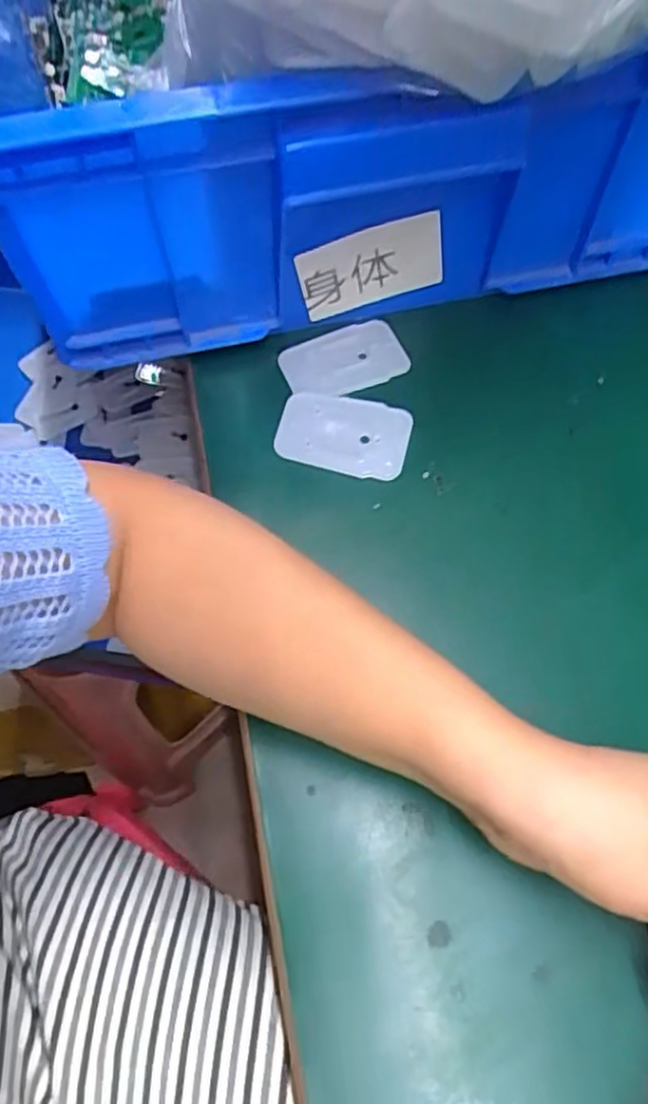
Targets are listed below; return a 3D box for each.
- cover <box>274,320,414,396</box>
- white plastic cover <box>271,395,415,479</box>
[{"bbox_3d":[0.011,-0.110,0.395,0.067,0.004,0.043,-23,65,-10],"label":"cover"},{"bbox_3d":[0.011,-0.064,0.372,0.069,0.007,0.046,14,64,8],"label":"white plastic cover"}]

